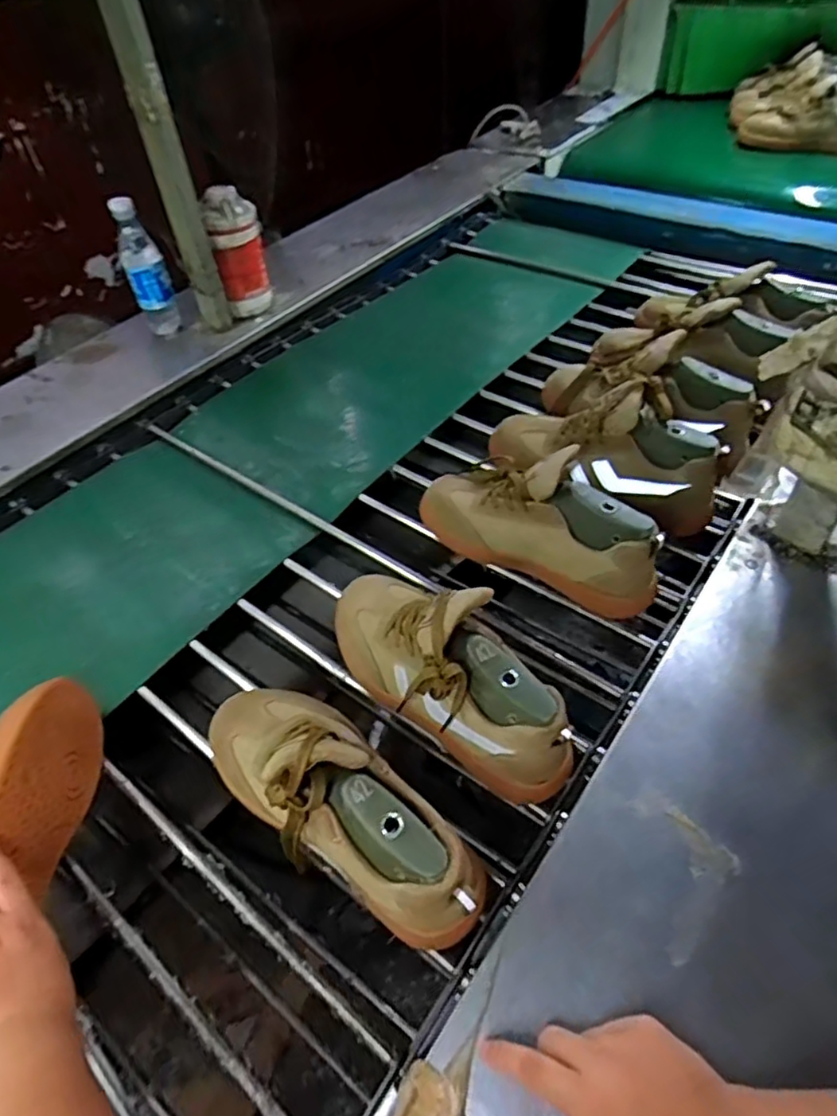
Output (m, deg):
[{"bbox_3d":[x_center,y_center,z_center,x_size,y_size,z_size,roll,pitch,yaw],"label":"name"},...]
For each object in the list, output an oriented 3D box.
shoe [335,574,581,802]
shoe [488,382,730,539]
[{"bbox_3d":[0.021,0.090,0.579,0.272,0.119,0.094,33,60,26],"label":"shoe"},{"bbox_3d":[0.221,-0.136,0.762,0.286,0.116,0.085,25,57,22],"label":"shoe"}]

